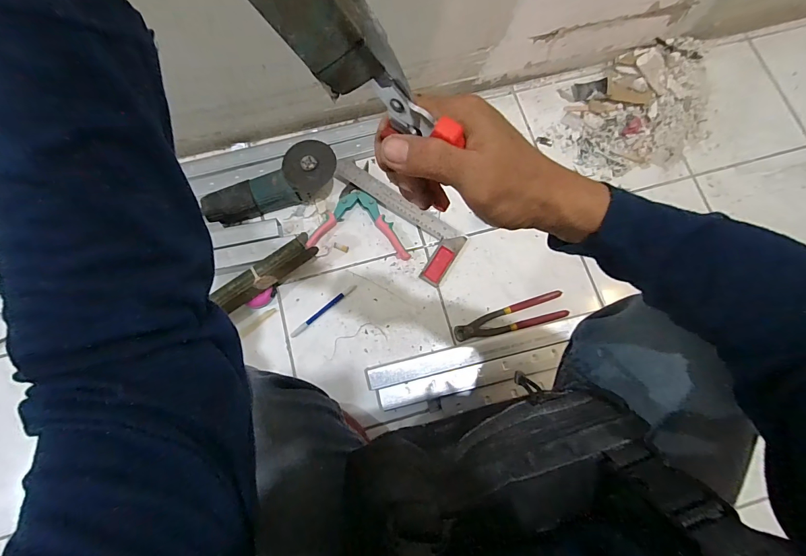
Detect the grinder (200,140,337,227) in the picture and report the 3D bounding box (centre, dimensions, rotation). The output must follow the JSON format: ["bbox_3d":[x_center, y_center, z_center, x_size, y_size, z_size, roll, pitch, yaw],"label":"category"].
[{"bbox_3d":[-0.248,-0.172,0.726,0.256,0.096,0.080,-27,77,-8],"label":"grinder"}]

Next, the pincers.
[{"bbox_3d":[0.206,0.077,0.717,0.218,0.015,0.050,-15,75,-5],"label":"pincers"}]

